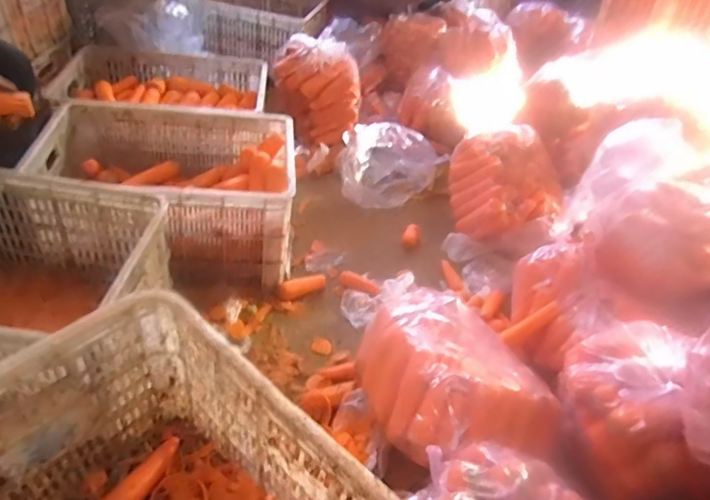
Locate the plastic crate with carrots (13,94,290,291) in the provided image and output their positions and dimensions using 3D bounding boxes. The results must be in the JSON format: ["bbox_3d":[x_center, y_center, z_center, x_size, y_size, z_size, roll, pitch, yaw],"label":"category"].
[{"bbox_3d":[-0.390,-0.124,1.136,0.501,0.228,0.378,-3,41,-12],"label":"plastic crate with carrots"}]

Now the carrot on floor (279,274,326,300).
[{"bbox_3d":[-0.111,0.080,1.138,0.099,0.037,0.029,-12,44,-21],"label":"carrot on floor"}]

